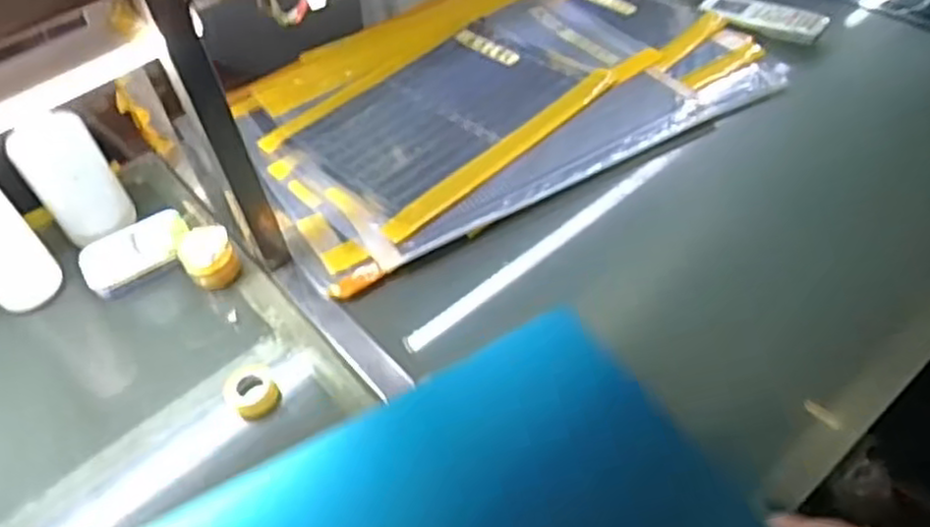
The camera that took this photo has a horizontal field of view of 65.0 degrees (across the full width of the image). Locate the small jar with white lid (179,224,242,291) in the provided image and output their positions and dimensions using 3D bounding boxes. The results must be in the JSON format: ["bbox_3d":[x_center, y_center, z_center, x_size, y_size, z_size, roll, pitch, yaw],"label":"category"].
[{"bbox_3d":[-0.268,-0.007,0.765,0.053,0.050,0.053,-27,52,-15],"label":"small jar with white lid"}]

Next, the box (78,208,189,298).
[{"bbox_3d":[-0.356,-0.013,0.795,0.115,0.023,0.067,-33,54,-19],"label":"box"}]

